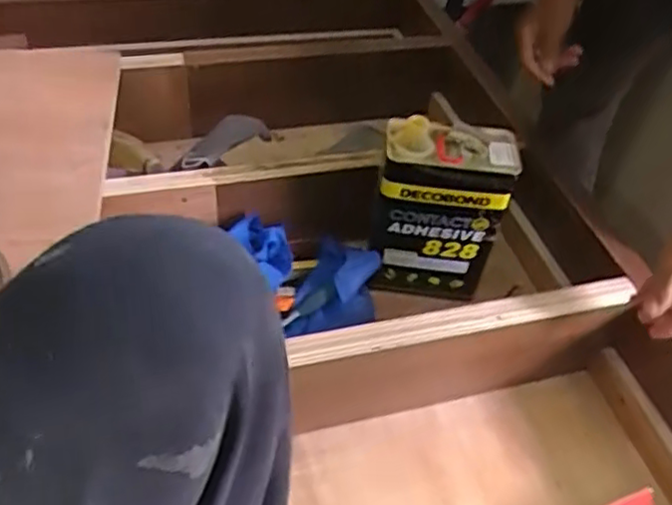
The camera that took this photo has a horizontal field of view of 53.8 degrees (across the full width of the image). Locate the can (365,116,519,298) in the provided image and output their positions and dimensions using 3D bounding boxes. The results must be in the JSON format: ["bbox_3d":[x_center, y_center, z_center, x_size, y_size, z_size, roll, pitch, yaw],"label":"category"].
[{"bbox_3d":[0.130,-0.050,0.882,0.165,0.251,0.092,8,45,0],"label":"can"}]

